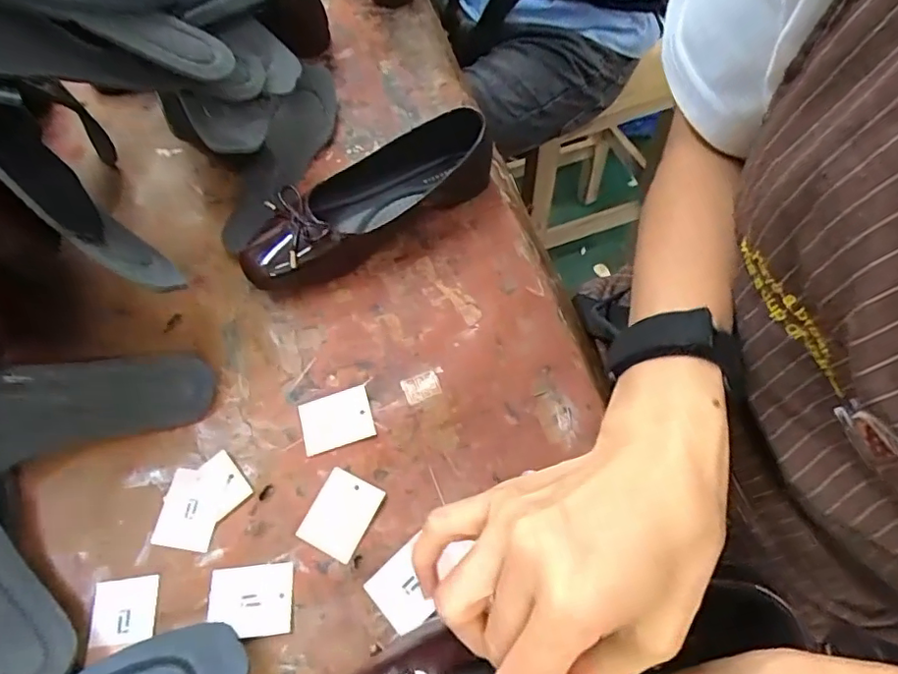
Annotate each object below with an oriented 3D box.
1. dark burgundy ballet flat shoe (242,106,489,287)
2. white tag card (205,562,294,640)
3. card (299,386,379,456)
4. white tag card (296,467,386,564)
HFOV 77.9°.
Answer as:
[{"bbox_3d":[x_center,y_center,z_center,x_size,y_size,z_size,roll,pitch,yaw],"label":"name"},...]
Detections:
[{"bbox_3d":[-0.067,-0.120,0.471,0.232,0.052,0.067,-31,64,-15],"label":"dark burgundy ballet flat shoe"},{"bbox_3d":[-0.123,0.162,0.343,0.051,0.004,0.041,-6,60,-2],"label":"white tag card"},{"bbox_3d":[-0.081,0.059,0.397,0.050,0.004,0.041,-18,60,-3],"label":"card"},{"bbox_3d":[-0.071,0.116,0.366,0.040,0.004,0.050,23,63,14],"label":"white tag card"}]

